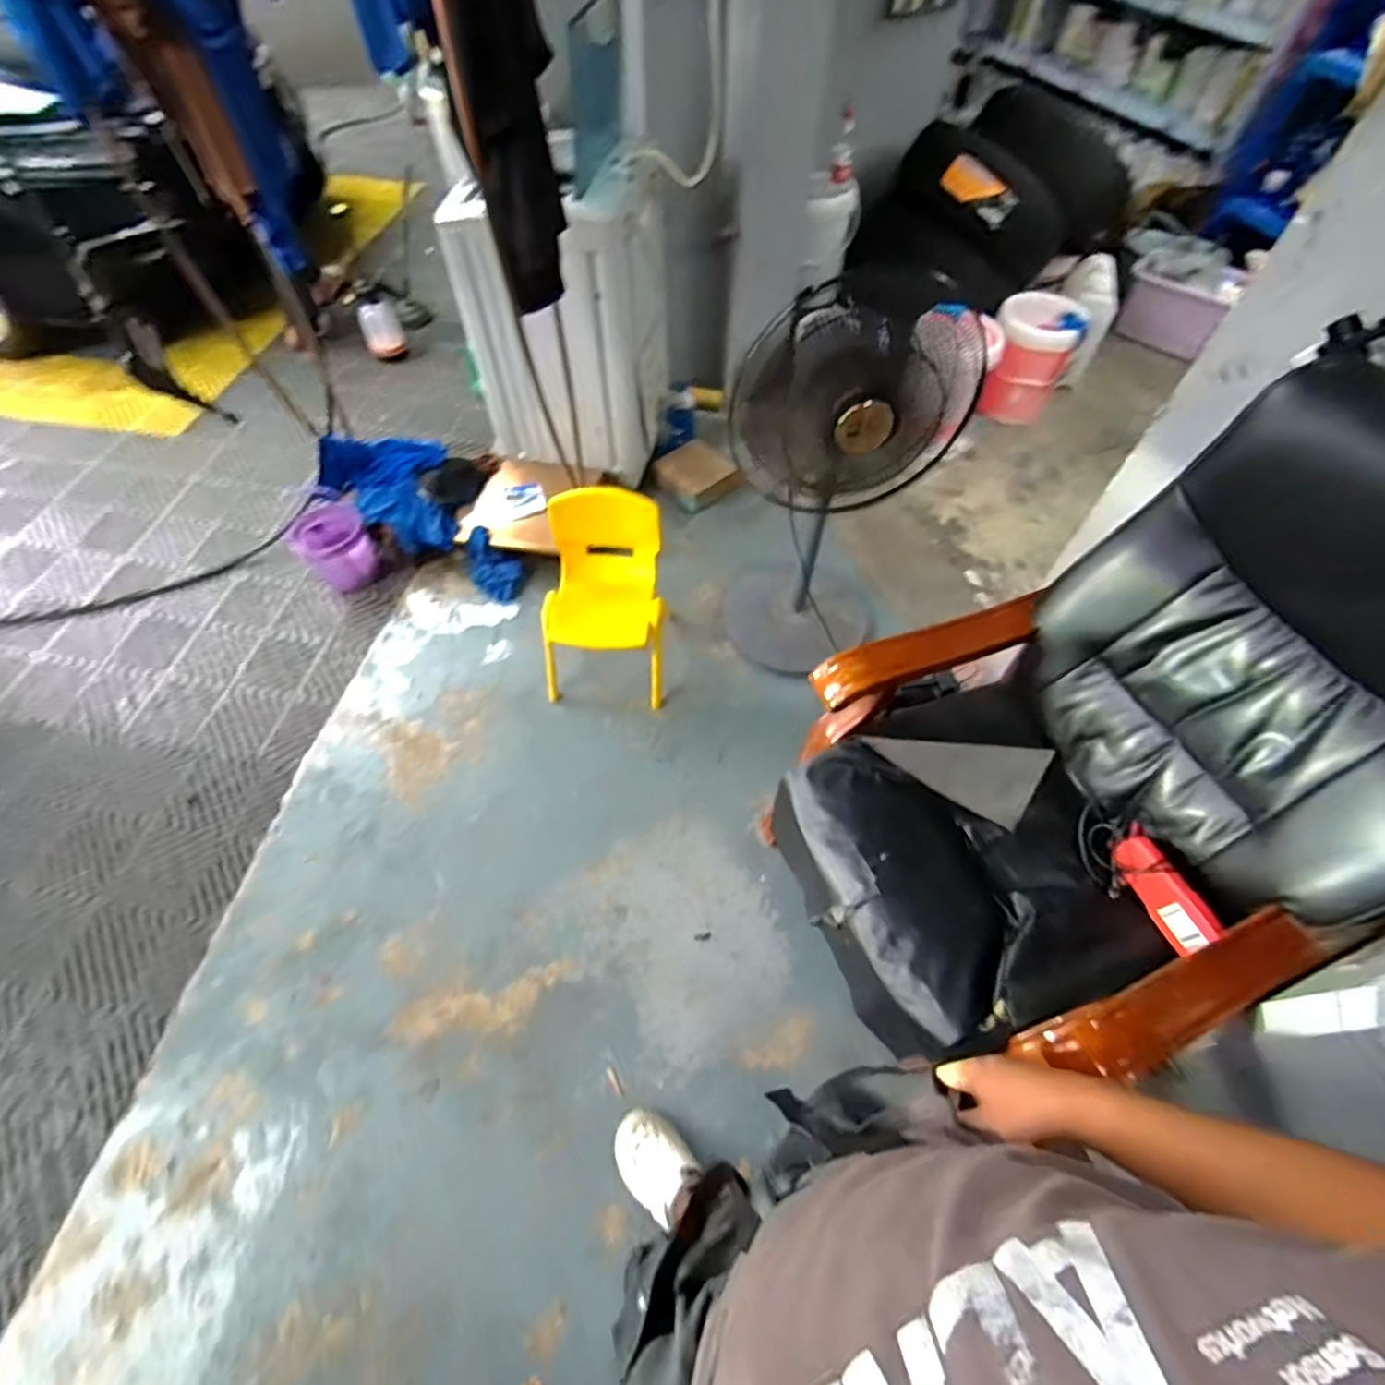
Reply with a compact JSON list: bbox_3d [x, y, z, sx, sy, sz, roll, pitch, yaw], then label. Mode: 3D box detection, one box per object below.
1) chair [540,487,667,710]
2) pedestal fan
[{"bbox_3d":[-0.218,-0.246,1.635,0.304,0.383,0.369,4,56,1],"label":"chair"},{"bbox_3d":[0.317,-0.424,1.569,0.409,0.827,0.372,14,57,8],"label":"pedestal fan"}]

